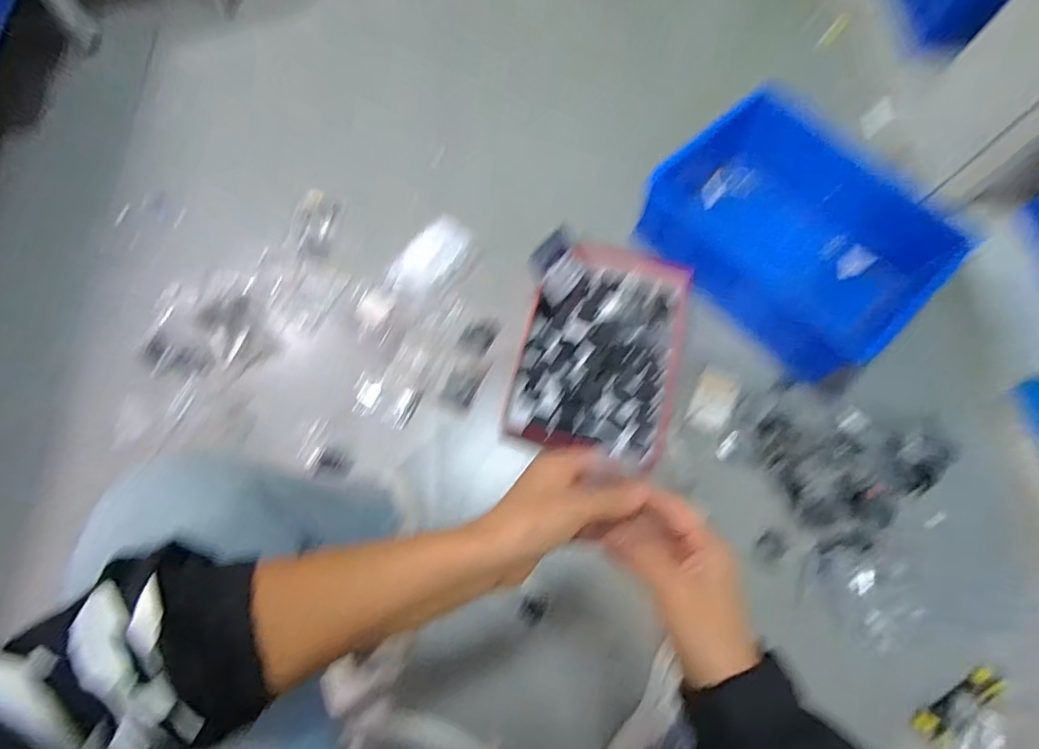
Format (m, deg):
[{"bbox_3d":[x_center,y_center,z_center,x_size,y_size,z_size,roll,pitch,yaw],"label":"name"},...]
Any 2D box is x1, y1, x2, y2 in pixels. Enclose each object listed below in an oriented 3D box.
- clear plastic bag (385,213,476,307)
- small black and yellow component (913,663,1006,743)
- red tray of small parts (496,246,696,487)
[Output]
[{"bbox_3d":[-0.153,-0.193,0.841,0.081,0.035,0.183,31,73,9],"label":"clear plastic bag"},{"bbox_3d":[0.560,0.418,0.626,0.125,0.022,0.029,-25,73,-10],"label":"small black and yellow component"},{"bbox_3d":[0.131,-0.045,0.781,0.247,0.064,0.352,16,71,5],"label":"red tray of small parts"}]

